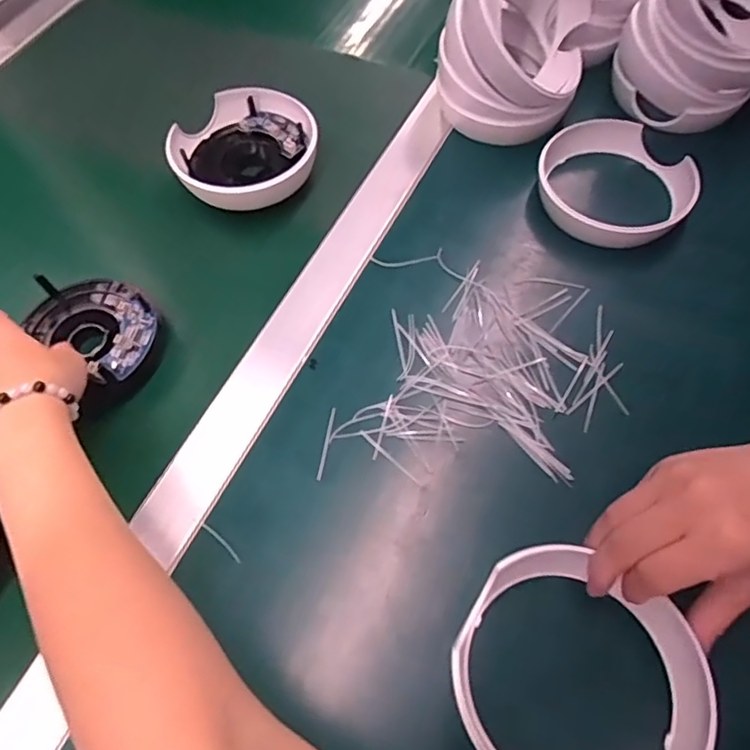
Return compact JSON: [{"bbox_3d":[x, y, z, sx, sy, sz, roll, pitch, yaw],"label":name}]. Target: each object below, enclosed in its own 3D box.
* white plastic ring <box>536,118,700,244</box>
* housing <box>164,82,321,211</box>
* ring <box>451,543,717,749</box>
[{"bbox_3d":[0.188,-0.152,0.452,0.115,0.029,0.120,-1,62,1],"label":"white plastic ring"},{"bbox_3d":[-0.104,-0.174,0.464,0.112,0.035,0.126,-5,62,-1],"label":"housing"},{"bbox_3d":[0.097,0.146,0.275,0.112,0.029,0.112,-1,62,1],"label":"ring"}]

